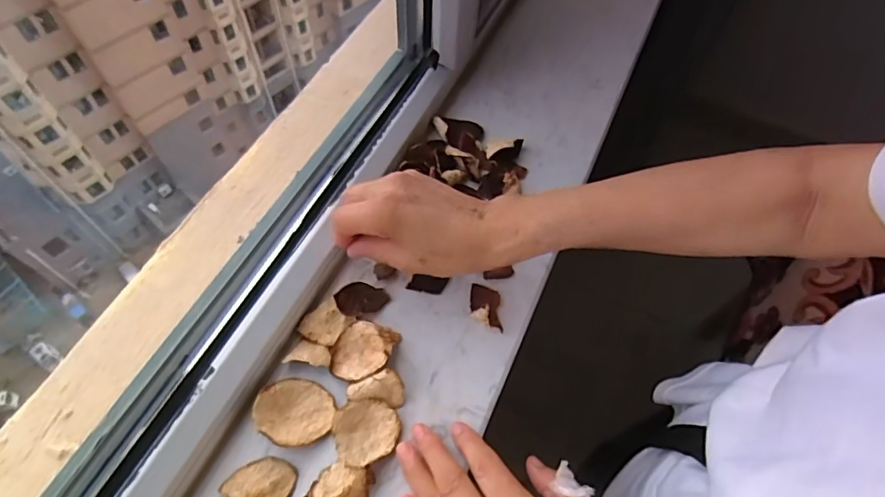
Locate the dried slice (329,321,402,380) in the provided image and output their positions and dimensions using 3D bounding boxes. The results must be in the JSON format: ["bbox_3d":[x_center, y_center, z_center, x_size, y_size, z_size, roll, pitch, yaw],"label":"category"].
[{"bbox_3d":[-0.058,0.074,0.372,0.042,0.014,0.043,1,59,-1],"label":"dried slice"}]

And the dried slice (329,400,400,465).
[{"bbox_3d":[-0.050,0.122,0.346,0.043,0.012,0.040,1,59,-1],"label":"dried slice"}]

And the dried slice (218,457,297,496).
[{"bbox_3d":[-0.121,0.156,0.328,0.053,0.007,0.034,-21,62,-14],"label":"dried slice"}]

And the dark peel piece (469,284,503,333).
[{"bbox_3d":[0.034,0.044,0.399,0.025,0.011,0.037,5,59,1],"label":"dark peel piece"}]

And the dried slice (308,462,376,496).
[{"bbox_3d":[-0.064,0.151,0.327,0.038,0.016,0.027,5,59,1],"label":"dried slice"}]

